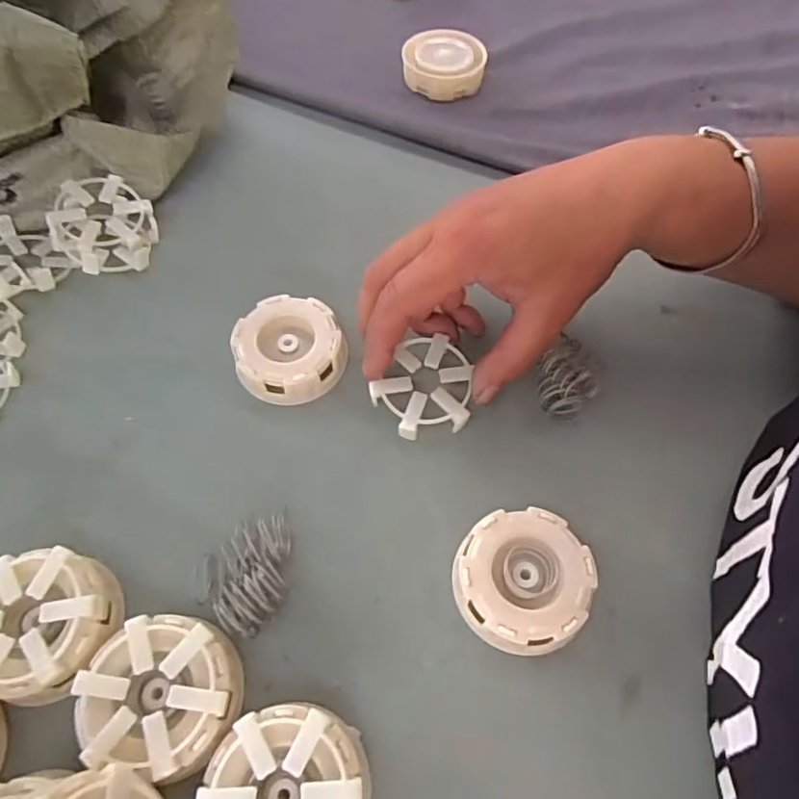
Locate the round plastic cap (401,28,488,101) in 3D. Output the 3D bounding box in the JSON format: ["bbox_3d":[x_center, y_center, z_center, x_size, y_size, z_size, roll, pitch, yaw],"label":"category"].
[{"bbox_3d":[0.035,-0.265,0.468,0.062,0.022,0.062,0,62,0],"label":"round plastic cap"}]

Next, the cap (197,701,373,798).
[{"bbox_3d":[-0.043,0.152,0.230,0.060,0.029,0.058,0,62,0],"label":"cap"}]

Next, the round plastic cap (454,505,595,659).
[{"bbox_3d":[0.056,0.083,0.273,0.061,0.021,0.059,0,62,0],"label":"round plastic cap"}]

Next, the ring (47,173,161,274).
[{"bbox_3d":[-0.185,-0.108,0.374,0.059,0.030,0.063,0,62,0],"label":"ring"}]

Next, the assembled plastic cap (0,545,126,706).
[{"bbox_3d":[-0.154,0.098,0.259,0.058,0.032,0.058,0,62,0],"label":"assembled plastic cap"}]

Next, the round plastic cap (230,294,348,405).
[{"bbox_3d":[-0.061,-0.029,0.334,0.060,0.021,0.058,0,62,0],"label":"round plastic cap"}]

